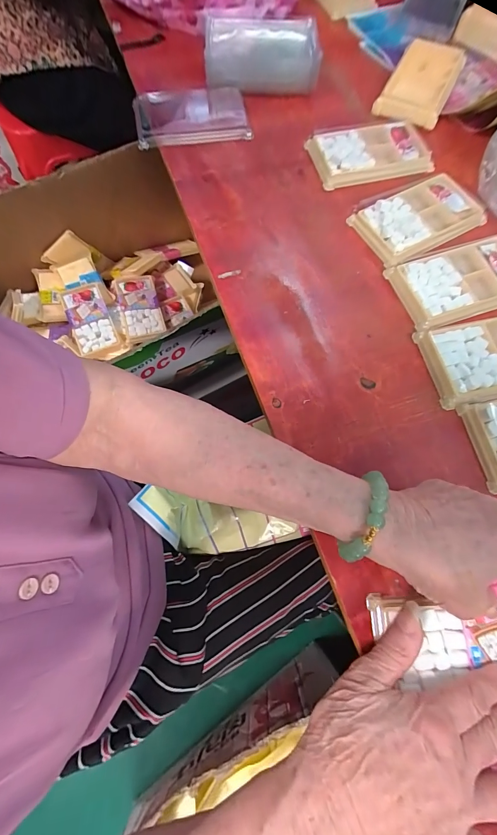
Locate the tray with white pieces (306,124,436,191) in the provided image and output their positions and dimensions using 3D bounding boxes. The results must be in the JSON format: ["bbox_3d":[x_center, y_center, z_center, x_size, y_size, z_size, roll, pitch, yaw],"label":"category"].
[{"bbox_3d":[0.143,-0.321,0.395,0.132,0.017,0.079,-15,73,-6],"label":"tray with white pieces"}]

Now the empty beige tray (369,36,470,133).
[{"bbox_3d":[0.229,-0.444,0.432,0.079,0.021,0.148,25,72,8],"label":"empty beige tray"}]

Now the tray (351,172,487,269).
[{"bbox_3d":[0.189,-0.223,0.363,0.136,0.014,0.079,-30,75,-11],"label":"tray"}]

